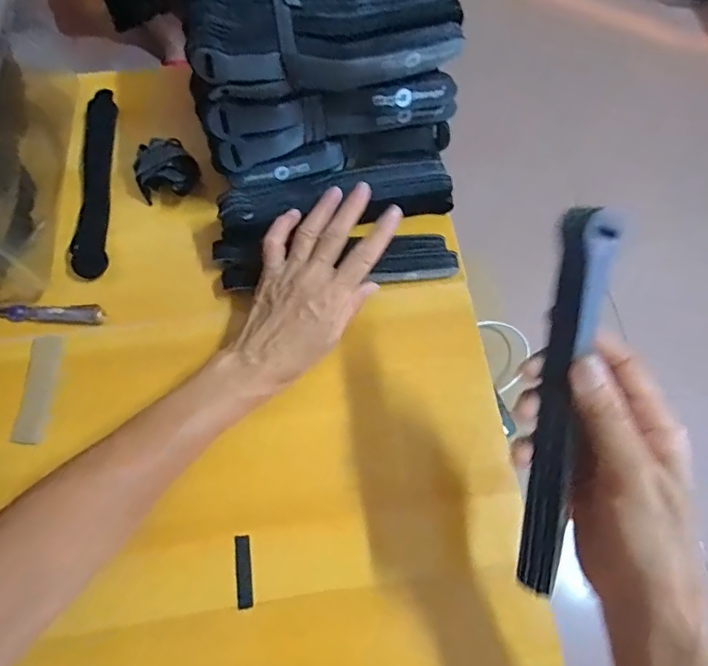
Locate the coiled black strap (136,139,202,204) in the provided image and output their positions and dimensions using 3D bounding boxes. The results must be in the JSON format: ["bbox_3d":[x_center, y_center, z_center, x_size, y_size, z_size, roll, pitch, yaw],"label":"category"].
[{"bbox_3d":[-0.172,-0.148,0.456,0.058,0.042,0.043,1,70,-1],"label":"coiled black strap"}]

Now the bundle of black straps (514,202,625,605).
[{"bbox_3d":[0.110,0.035,0.256,0.024,0.016,0.194,8,92,1],"label":"bundle of black straps"}]

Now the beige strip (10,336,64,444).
[{"bbox_3d":[-0.253,0.044,0.400,0.025,0.005,0.087,0,70,-2],"label":"beige strip"}]

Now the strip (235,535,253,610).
[{"bbox_3d":[-0.078,0.168,0.351,0.011,0.004,0.047,-6,70,-4],"label":"strip"}]

